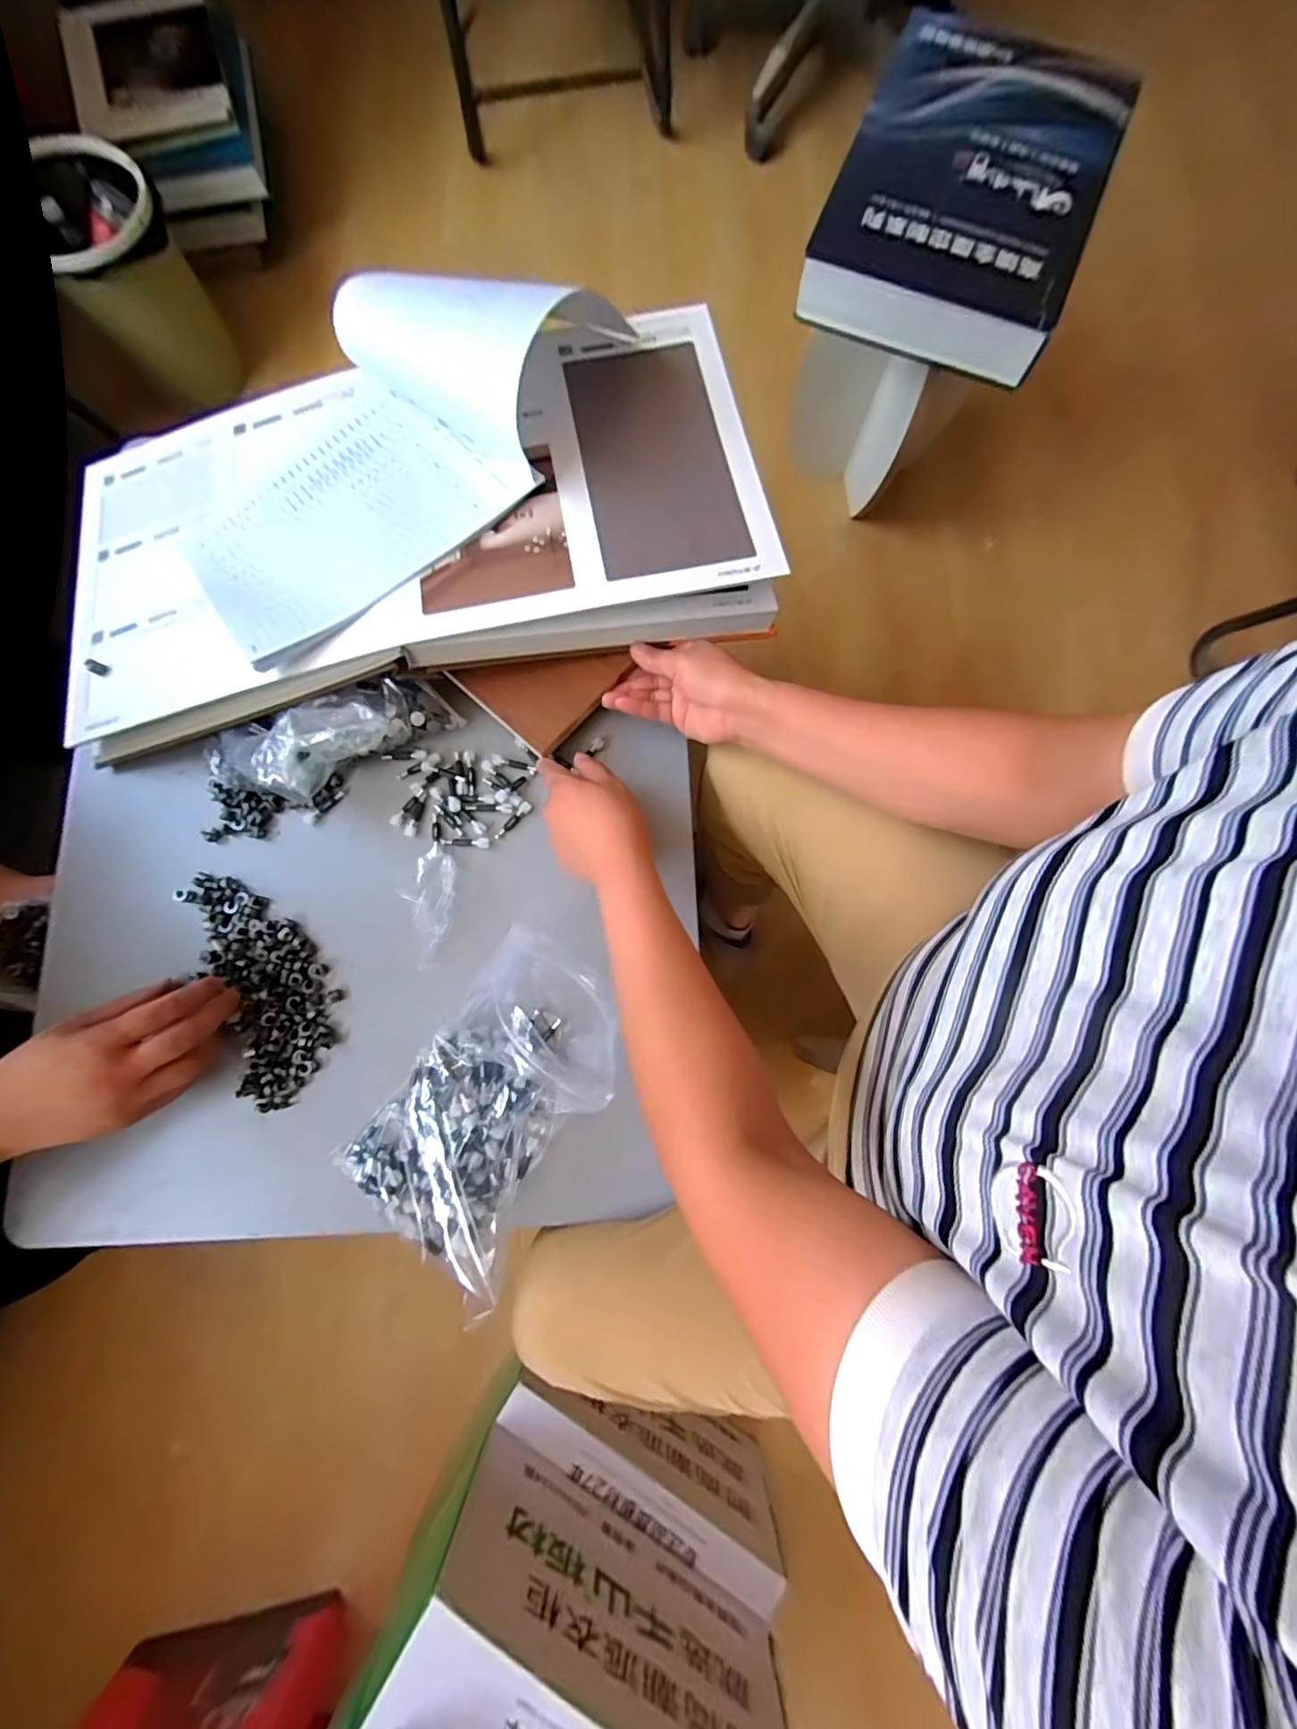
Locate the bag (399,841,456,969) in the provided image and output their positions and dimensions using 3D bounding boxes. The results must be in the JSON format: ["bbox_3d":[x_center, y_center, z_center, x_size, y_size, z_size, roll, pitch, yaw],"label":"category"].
[{"bbox_3d":[-0.198,0.036,0.498,0.042,0.022,0.108,-5,83,1],"label":"bag"}]

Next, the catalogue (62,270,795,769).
[{"bbox_3d":[-0.231,-0.332,0.503,0.650,0.107,0.355,-14,80,-3],"label":"catalogue"}]

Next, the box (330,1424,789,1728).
[{"bbox_3d":[-0.097,0.841,0.522,0.383,0.185,0.252,30,80,5],"label":"box"}]

